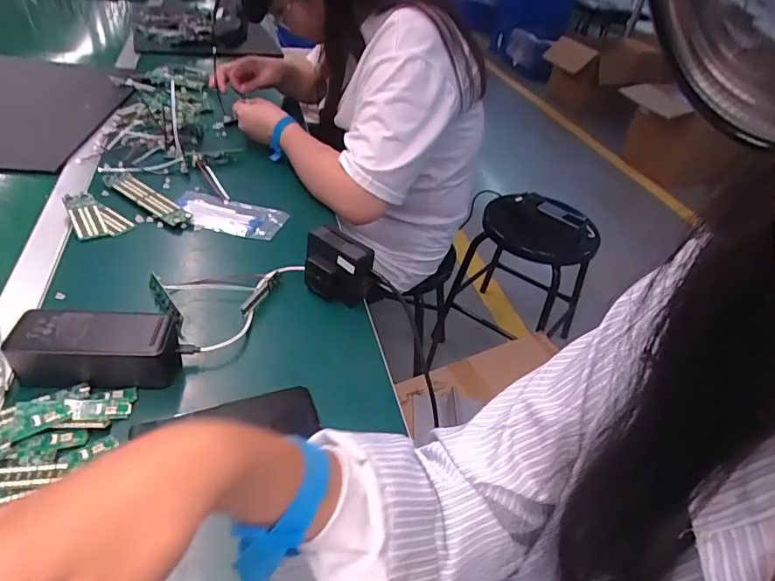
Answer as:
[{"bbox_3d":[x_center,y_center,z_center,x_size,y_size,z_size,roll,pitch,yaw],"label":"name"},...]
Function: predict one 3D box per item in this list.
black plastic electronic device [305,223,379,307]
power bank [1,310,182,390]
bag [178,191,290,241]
[{"bbox_3d":[-0.057,-0.024,0.561,0.083,0.075,0.038,23,41,16],"label":"black plastic electronic device"},{"bbox_3d":[-0.261,0.052,0.439,0.126,0.046,0.054,4,40,-6],"label":"power bank"},{"bbox_3d":[-0.217,-0.103,0.670,0.147,0.007,0.070,13,46,1],"label":"bag"}]

